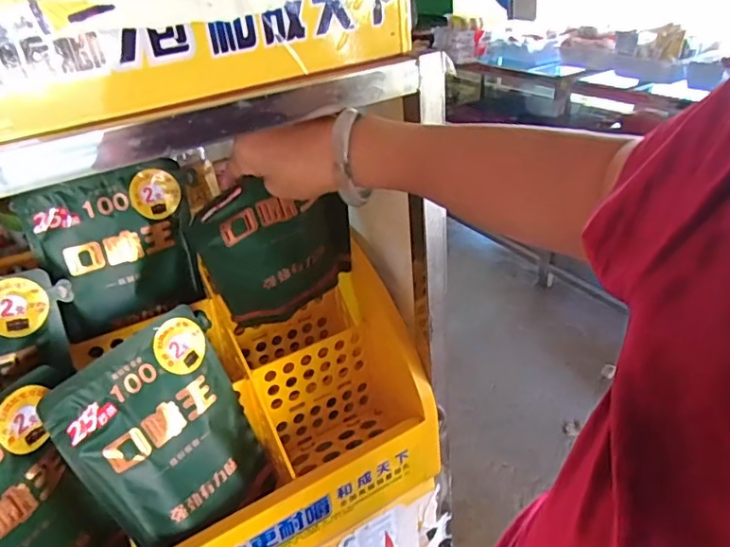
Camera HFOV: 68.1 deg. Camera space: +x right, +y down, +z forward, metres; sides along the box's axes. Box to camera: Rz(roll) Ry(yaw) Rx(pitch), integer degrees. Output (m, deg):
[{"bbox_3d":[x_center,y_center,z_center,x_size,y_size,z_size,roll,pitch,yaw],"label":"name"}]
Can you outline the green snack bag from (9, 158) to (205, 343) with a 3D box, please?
[{"bbox_3d":[-0.258,-0.030,0.583,0.164,0.157,0.050,-24,20,-24],"label":"green snack bag"}]

